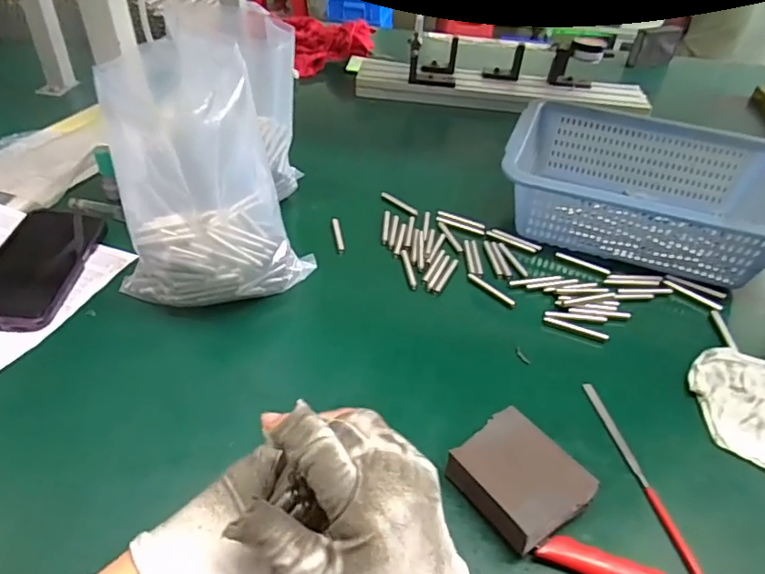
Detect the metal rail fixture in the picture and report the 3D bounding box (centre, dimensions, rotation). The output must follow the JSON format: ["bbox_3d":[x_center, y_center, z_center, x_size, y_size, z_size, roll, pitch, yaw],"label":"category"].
[{"bbox_3d":[0.198,-0.354,0.892,0.488,0.105,0.097,6,40,3],"label":"metal rail fixture"}]

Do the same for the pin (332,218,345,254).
[{"bbox_3d":[-0.050,-0.059,0.601,0.008,0.004,0.062,-5,43,-10],"label":"pin"}]

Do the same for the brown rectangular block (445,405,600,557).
[{"bbox_3d":[0.090,0.131,0.366,0.073,0.037,0.081,-23,47,-28],"label":"brown rectangular block"}]

